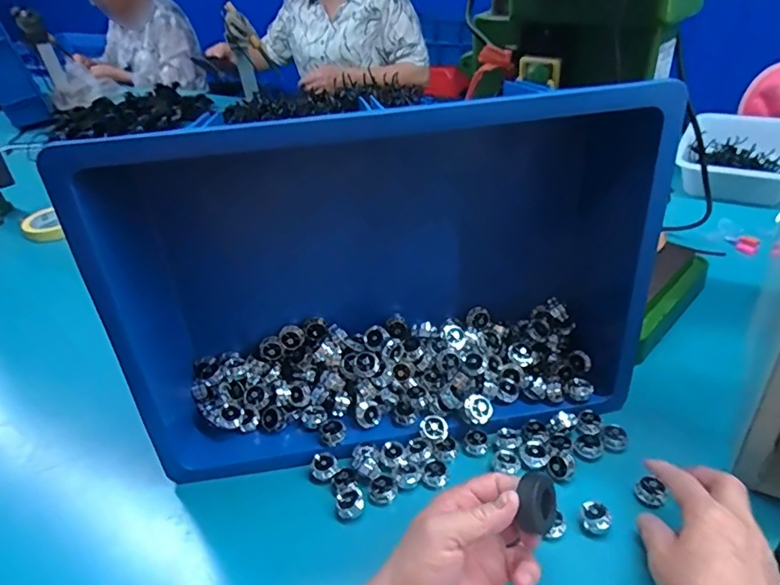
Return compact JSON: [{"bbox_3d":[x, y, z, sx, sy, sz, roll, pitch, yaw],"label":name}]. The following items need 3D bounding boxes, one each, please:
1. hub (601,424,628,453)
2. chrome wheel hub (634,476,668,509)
[{"bbox_3d":[0.203,0.132,0.471,0.022,0.014,0.022,-5,36,3],"label":"hub"},{"bbox_3d":[0.220,0.169,0.440,0.023,0.013,0.019,17,42,30],"label":"chrome wheel hub"}]

